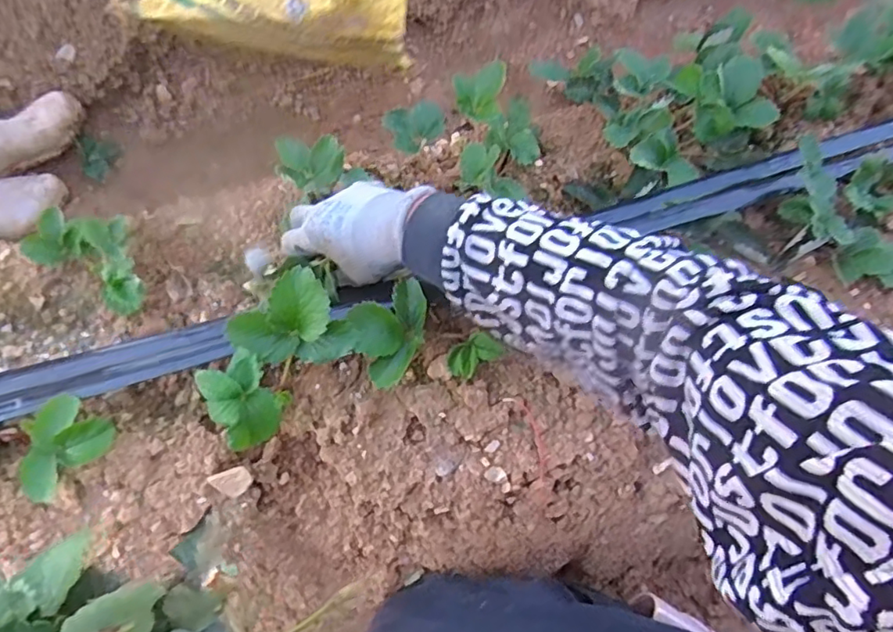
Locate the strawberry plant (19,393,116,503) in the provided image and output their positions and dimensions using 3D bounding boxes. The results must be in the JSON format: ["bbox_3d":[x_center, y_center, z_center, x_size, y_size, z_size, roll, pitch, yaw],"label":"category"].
[{"bbox_3d":[-0.306,0.107,0.471,0.046,0.055,0.070,39,68,15],"label":"strawberry plant"}]

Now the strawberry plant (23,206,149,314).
[{"bbox_3d":[-0.317,-0.055,0.541,0.108,0.064,0.070,27,66,10],"label":"strawberry plant"}]

